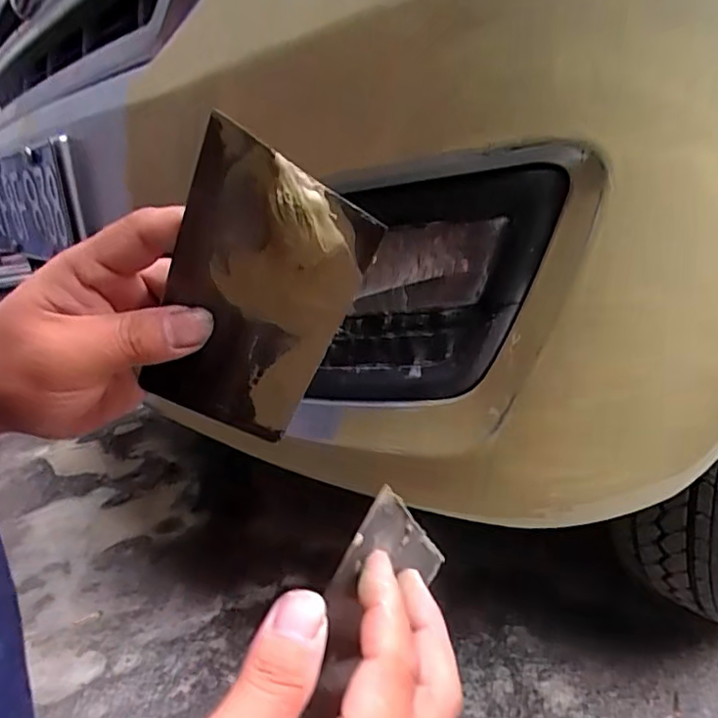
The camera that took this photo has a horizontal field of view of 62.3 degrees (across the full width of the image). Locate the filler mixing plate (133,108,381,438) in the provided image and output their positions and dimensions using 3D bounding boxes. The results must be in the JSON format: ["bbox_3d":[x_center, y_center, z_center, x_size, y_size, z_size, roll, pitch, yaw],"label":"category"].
[{"bbox_3d":[-0.046,-0.020,0.254,0.072,0.135,0.010,22,36,-9],"label":"filler mixing plate"}]

